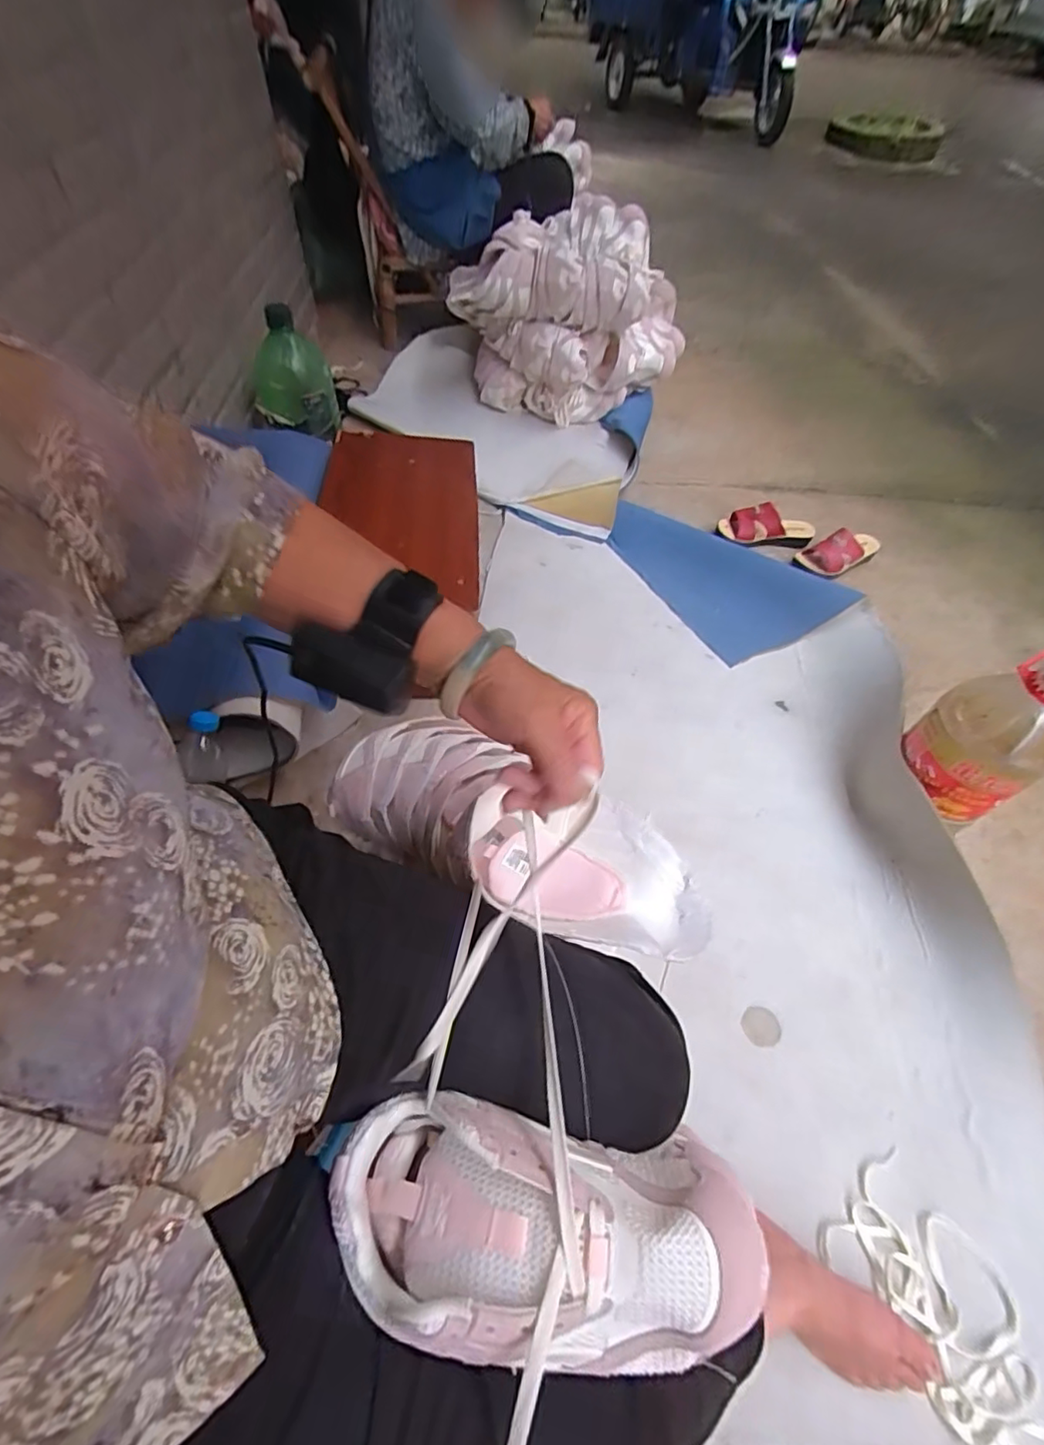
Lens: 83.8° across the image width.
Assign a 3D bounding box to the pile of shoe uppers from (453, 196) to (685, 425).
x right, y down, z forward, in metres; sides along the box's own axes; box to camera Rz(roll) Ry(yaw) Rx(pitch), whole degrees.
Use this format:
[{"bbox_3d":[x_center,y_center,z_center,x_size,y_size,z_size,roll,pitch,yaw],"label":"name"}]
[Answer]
[{"bbox_3d":[0.122,-1.020,1.492,0.484,0.379,0.392,-27,59,-20],"label":"pile of shoe uppers"}]

